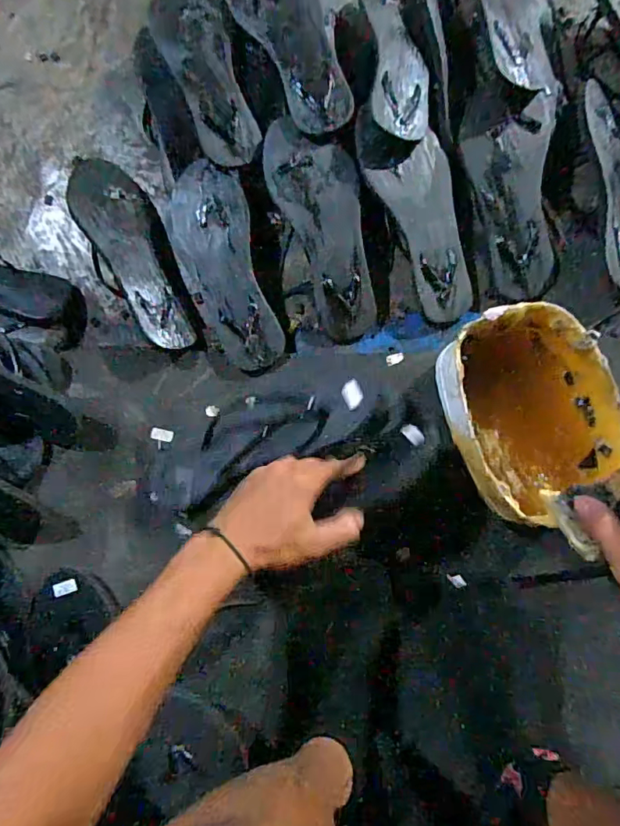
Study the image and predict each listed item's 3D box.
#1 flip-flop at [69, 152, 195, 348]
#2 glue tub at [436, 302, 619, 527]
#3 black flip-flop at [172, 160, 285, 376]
[{"bbox_3d":[-0.208,-0.182,0.573,0.089,0.045,0.255,-15,74,-37],"label":"flip-flop"},{"bbox_3d":[0.204,-0.002,0.466,0.146,0.066,0.188,-27,83,1],"label":"glue tub"},{"bbox_3d":[-0.095,-0.164,0.564,0.084,0.035,0.242,-15,83,2],"label":"black flip-flop"}]

